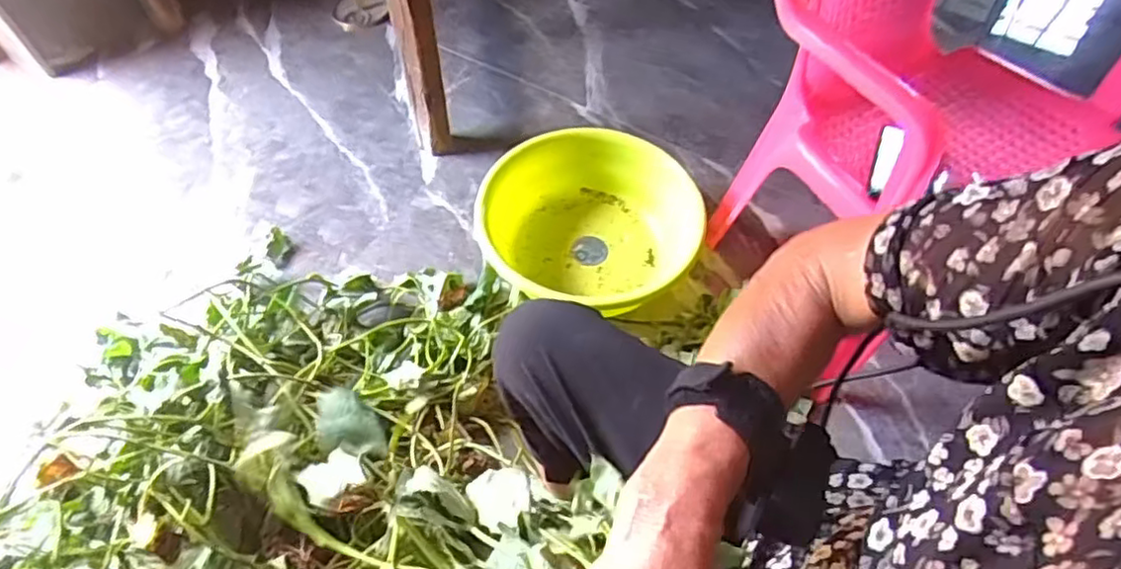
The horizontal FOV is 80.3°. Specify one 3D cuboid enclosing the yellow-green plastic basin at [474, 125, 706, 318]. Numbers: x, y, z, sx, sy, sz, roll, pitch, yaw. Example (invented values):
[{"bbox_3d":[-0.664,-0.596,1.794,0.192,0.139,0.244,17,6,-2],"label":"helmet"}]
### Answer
[{"bbox_3d":[0.056,-0.098,1.140,0.374,0.142,0.356,0,56,0],"label":"yellow-green plastic basin"}]

